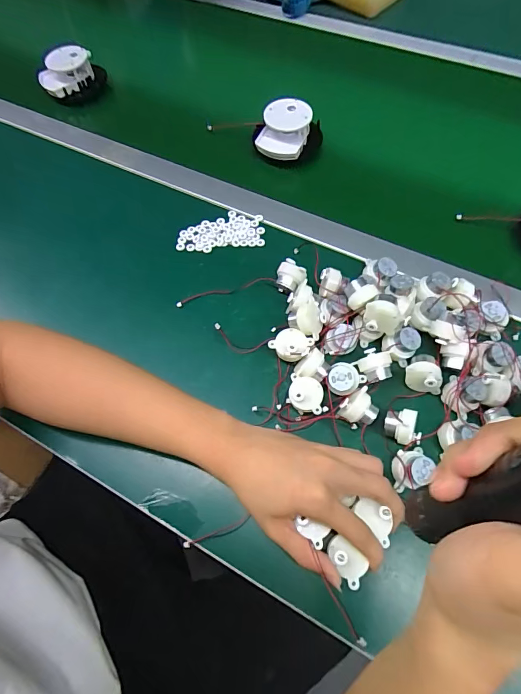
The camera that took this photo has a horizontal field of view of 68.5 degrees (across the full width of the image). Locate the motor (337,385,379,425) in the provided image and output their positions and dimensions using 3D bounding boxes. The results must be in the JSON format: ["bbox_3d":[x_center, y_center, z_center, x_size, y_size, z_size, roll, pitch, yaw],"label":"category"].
[{"bbox_3d":[0.092,0.062,0.362,0.031,0.034,0.029,-32,66,-12],"label":"motor"}]

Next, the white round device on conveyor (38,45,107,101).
[{"bbox_3d":[-0.304,-0.436,0.610,0.102,0.046,0.069,-21,66,-7],"label":"white round device on conveyor"}]

